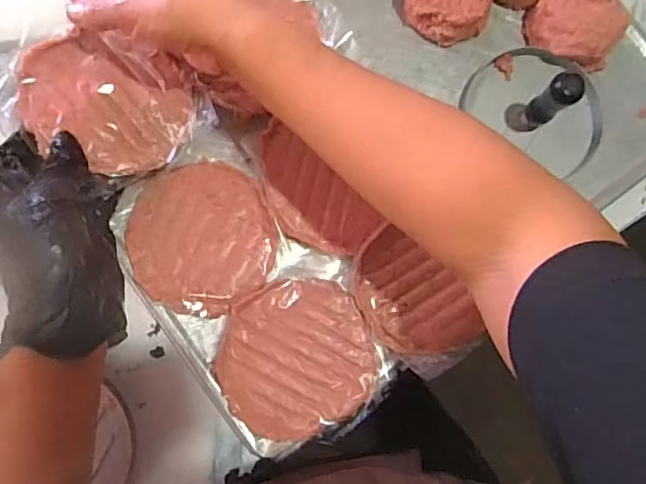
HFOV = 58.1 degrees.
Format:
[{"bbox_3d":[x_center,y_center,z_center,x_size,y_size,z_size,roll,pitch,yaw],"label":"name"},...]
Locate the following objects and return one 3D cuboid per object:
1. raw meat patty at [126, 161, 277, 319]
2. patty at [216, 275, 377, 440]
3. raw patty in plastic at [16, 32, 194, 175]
[{"bbox_3d":[-0.087,-0.003,0.419,0.099,0.008,0.105,1,82,-5],"label":"raw meat patty"},{"bbox_3d":[-0.019,0.082,0.418,0.106,0.016,0.103,1,82,-5],"label":"patty"},{"bbox_3d":[-0.152,-0.096,0.401,0.111,0.024,0.086,18,81,-2],"label":"raw patty in plastic"}]

